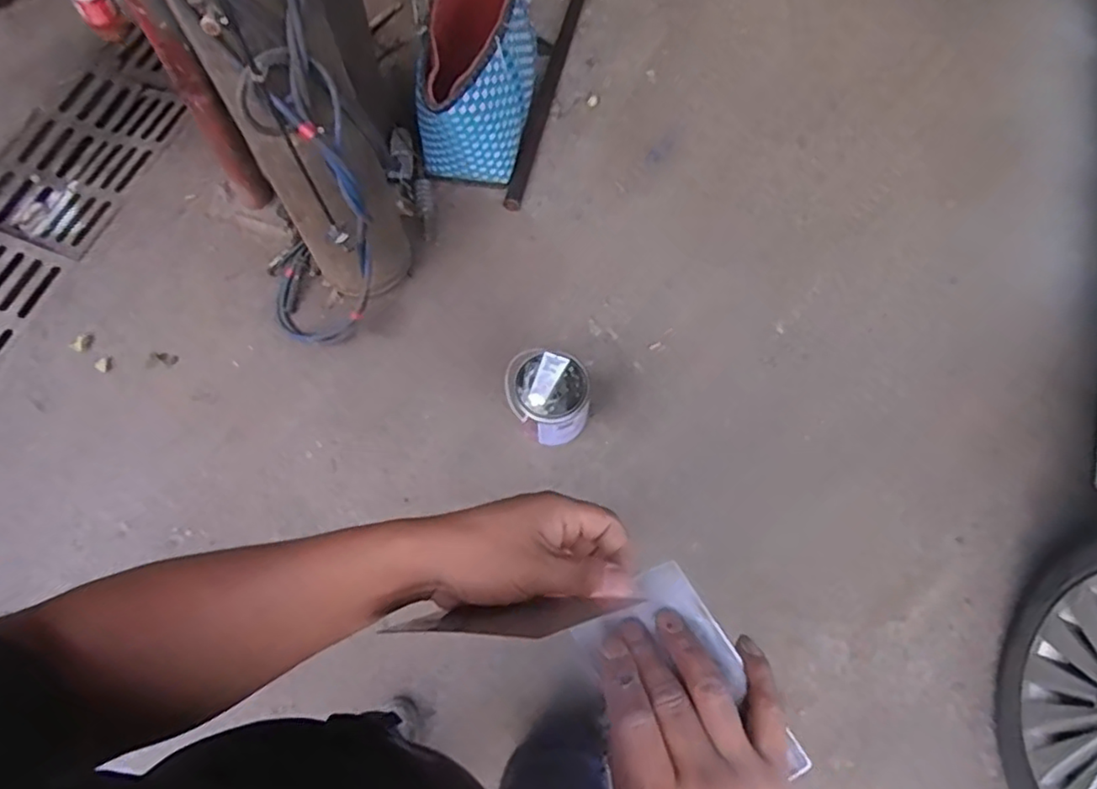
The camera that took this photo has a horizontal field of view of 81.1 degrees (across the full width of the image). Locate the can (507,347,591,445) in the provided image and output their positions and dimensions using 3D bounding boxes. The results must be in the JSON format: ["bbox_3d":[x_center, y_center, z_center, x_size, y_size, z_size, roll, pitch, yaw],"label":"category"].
[{"bbox_3d":[-0.005,0.011,1.371,0.160,0.172,0.176,0,67,-1],"label":"can"}]

